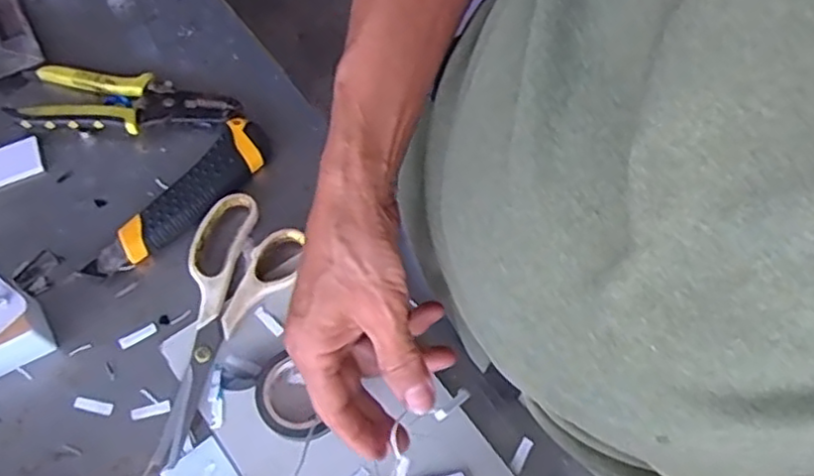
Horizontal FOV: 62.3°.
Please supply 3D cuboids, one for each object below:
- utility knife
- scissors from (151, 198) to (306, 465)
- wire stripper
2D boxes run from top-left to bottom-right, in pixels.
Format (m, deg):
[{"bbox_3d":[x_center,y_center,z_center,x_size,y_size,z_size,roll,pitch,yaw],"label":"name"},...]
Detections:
[{"bbox_3d":[-0.165,-0.028,0.500,0.037,0.018,0.159,37,68,12],"label":"utility knife"},{"bbox_3d":[-0.126,0.060,0.466,0.075,0.015,0.190,12,65,1],"label":"scissors"},{"bbox_3d":[-0.220,-0.109,0.533,0.161,0.017,0.058,3,65,-4],"label":"wire stripper"}]

